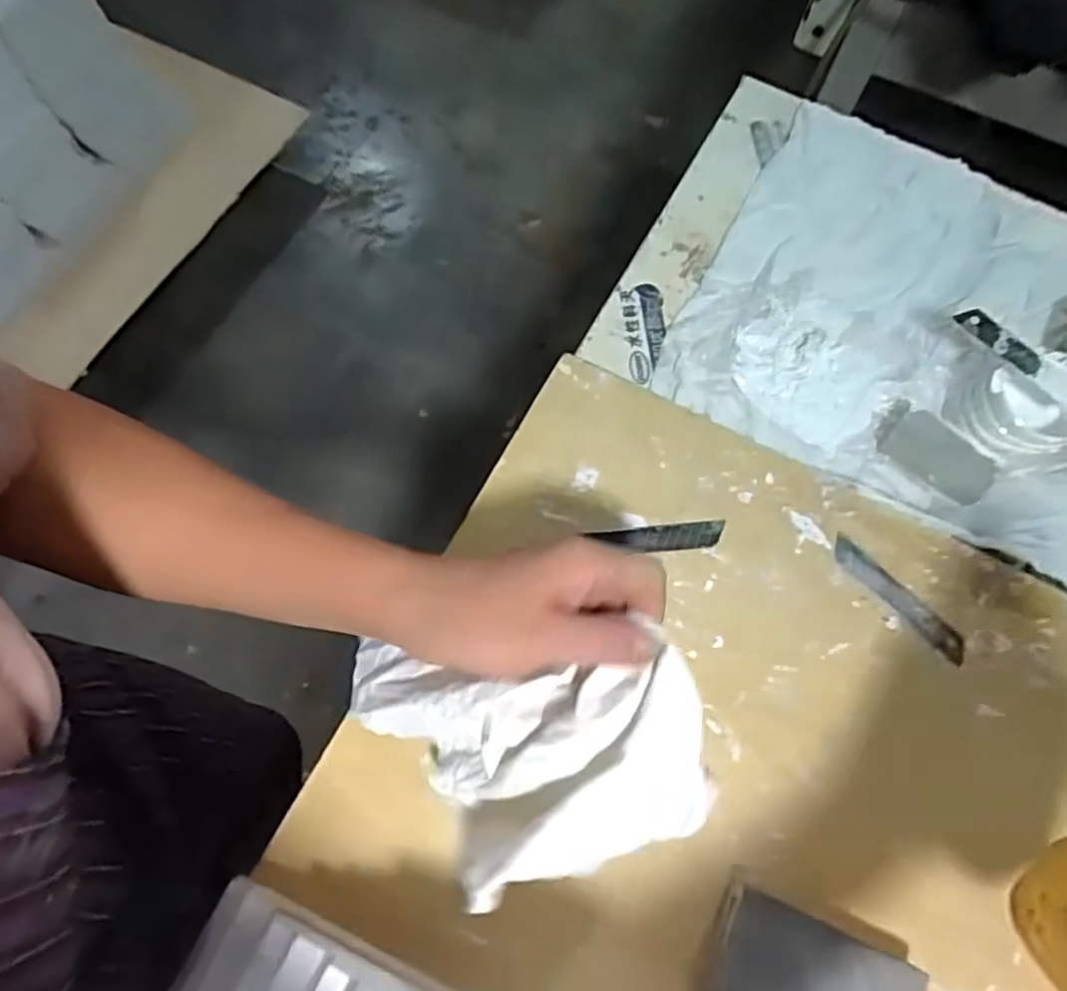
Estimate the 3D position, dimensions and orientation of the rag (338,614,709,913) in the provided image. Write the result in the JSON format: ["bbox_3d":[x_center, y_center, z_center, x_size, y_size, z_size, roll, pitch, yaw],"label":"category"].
[{"bbox_3d":[-0.009,0.128,0.364,0.177,0.105,0.115,-3,71,-2],"label":"rag"}]

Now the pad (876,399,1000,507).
[{"bbox_3d":[0.266,-0.028,0.486,0.077,0.011,0.036,40,112,15],"label":"pad"}]

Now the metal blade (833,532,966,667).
[{"bbox_3d":[0.226,0.064,0.454,0.098,0.004,0.018,43,74,13],"label":"metal blade"}]

